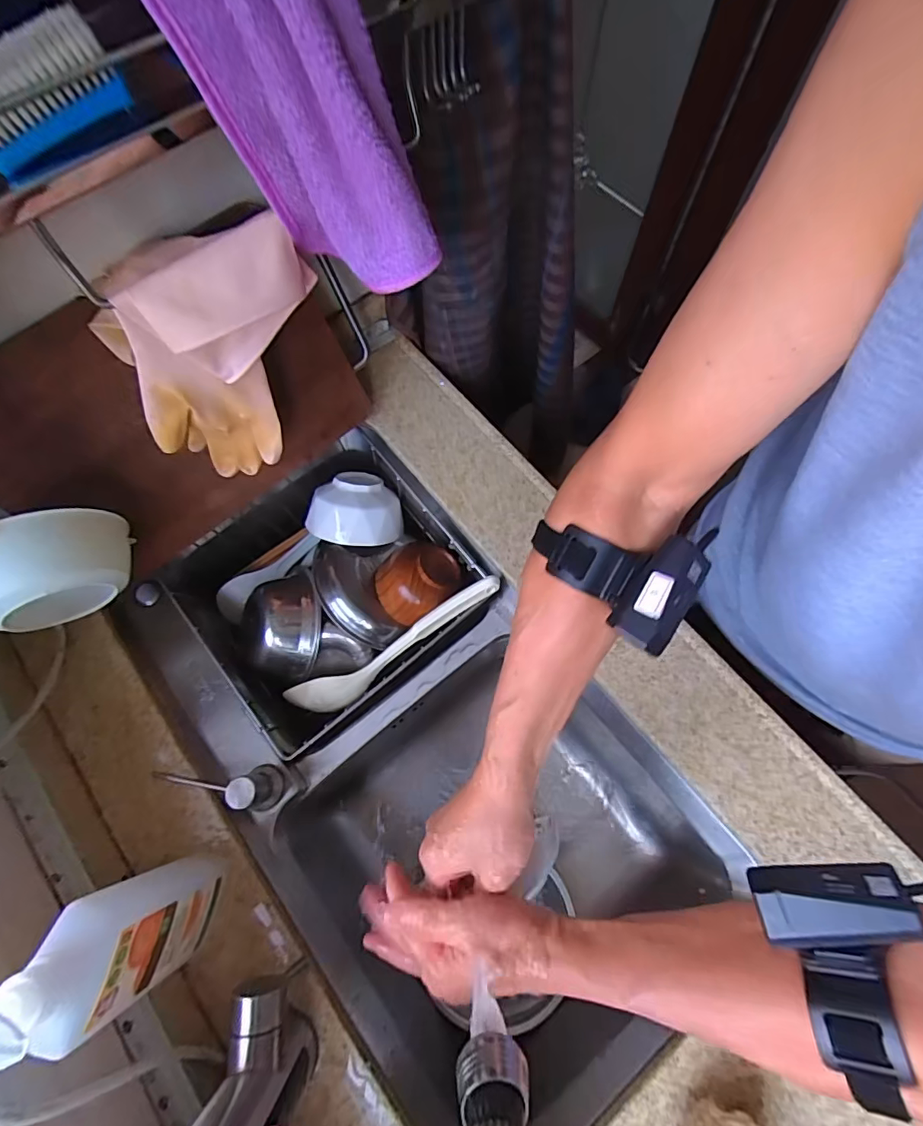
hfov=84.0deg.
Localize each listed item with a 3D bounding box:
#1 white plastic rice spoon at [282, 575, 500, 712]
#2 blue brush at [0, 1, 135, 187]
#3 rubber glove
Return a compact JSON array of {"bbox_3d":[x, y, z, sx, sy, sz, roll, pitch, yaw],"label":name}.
[{"bbox_3d":[-0.079,0.098,0.594,0.283,0.029,0.048,-34,73,6],"label":"white plastic rice spoon"},{"bbox_3d":[-0.222,-0.246,0.269,0.080,0.040,0.029,-32,74,-10],"label":"blue brush"},{"bbox_3d":[-0.194,-0.164,0.439,0.166,0.219,0.048,-24,72,-7],"label":"rubber glove"}]

